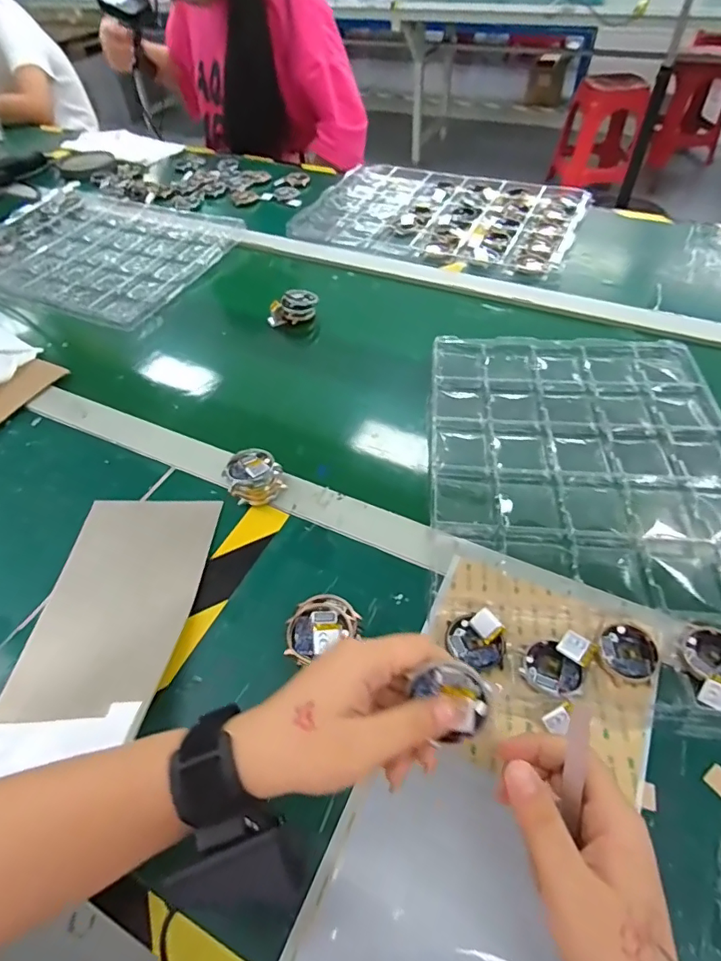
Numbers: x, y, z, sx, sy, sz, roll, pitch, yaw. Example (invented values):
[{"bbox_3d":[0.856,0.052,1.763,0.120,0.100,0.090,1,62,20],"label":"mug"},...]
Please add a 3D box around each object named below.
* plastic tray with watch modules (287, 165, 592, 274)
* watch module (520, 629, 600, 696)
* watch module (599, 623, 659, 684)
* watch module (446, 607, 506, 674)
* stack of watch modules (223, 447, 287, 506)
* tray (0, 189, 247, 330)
[{"bbox_3d":[0.139,-0.462,0.889,0.443,0.020,0.307,17,52,16],"label":"plastic tray with watch modules"},{"bbox_3d":[0.146,0.134,0.382,0.041,0.015,0.050,25,55,22],"label":"watch module"},{"bbox_3d":[0.200,0.129,0.386,0.038,0.009,0.042,28,56,24],"label":"watch module"},{"bbox_3d":[0.088,0.122,0.396,0.042,0.015,0.043,-2,50,1],"label":"watch module"},{"bbox_3d":[-0.100,-0.001,0.493,0.050,0.044,0.038,-20,52,-14],"label":"stack of watch modules"},{"bbox_3d":[-0.443,-0.380,0.858,0.434,0.032,0.307,22,54,20],"label":"tray"}]

